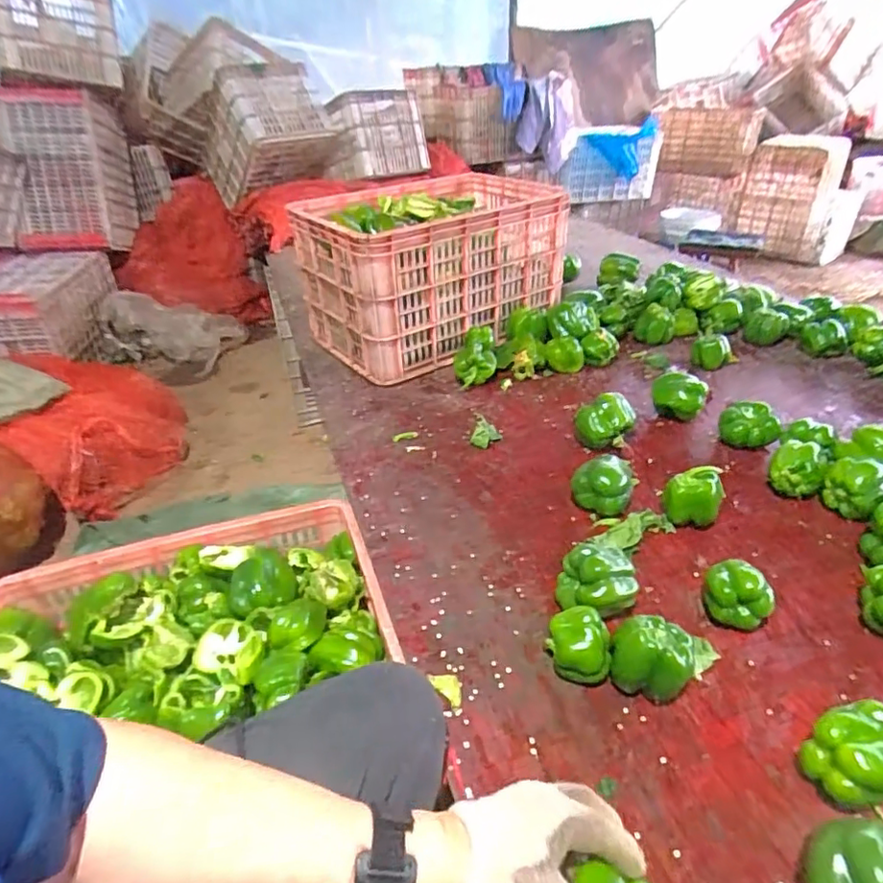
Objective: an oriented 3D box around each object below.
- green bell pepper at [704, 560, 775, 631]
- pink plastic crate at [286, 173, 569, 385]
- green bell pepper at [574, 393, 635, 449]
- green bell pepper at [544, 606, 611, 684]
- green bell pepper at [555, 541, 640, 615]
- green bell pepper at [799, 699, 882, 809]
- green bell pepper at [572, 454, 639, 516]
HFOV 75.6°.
[{"bbox_3d":[0.315,0.167,0.615,0.062,0.059,0.060,3,35,11],"label":"green bell pepper"},{"bbox_3d":[-0.020,-0.372,1.230,0.496,0.283,0.365,-25,40,-27],"label":"pink plastic crate"},{"bbox_3d":[0.254,-0.028,0.888,0.090,0.083,0.072,5,36,14],"label":"green bell pepper"},{"bbox_3d":[0.137,0.205,0.570,0.060,0.058,0.058,6,36,14],"label":"green bell pepper"},{"bbox_3d":[0.170,0.158,0.626,0.077,0.073,0.069,-8,35,-6],"label":"green bell pepper"},{"bbox_3d":[0.342,0.260,0.466,0.072,0.065,0.062,-22,38,-23],"label":"green bell pepper"},{"bbox_3d":[0.218,0.060,0.771,0.080,0.068,0.068,8,37,17],"label":"green bell pepper"}]

